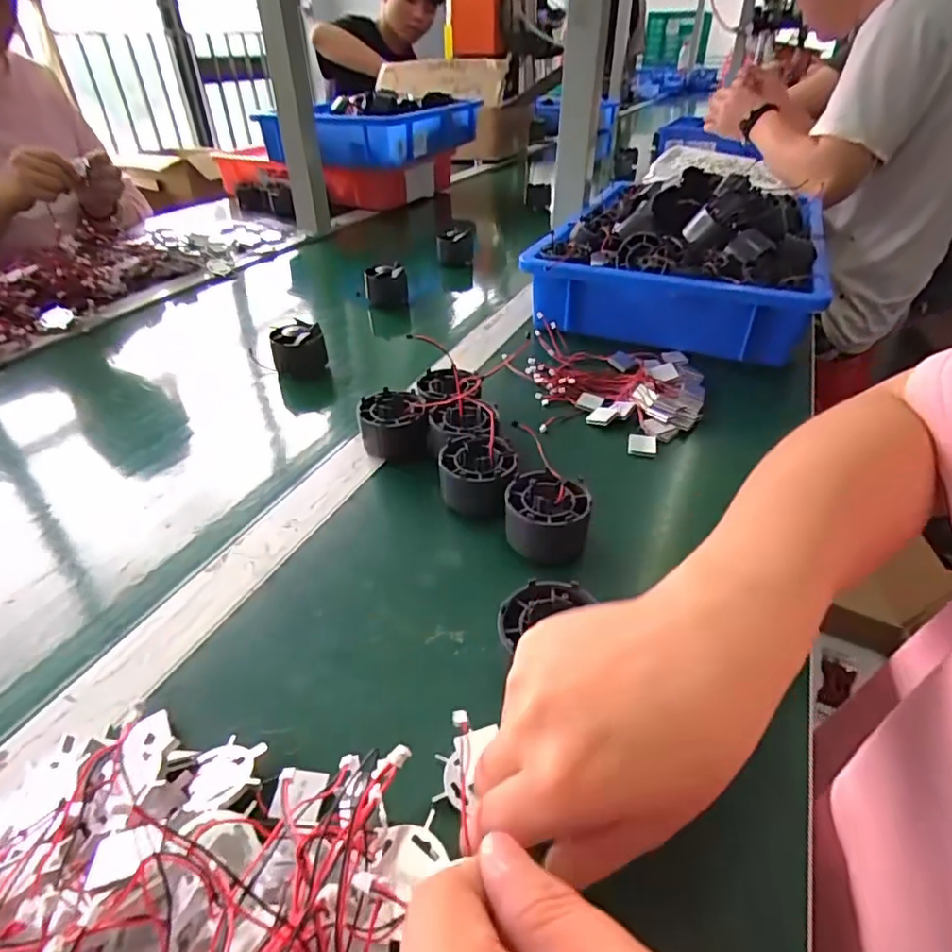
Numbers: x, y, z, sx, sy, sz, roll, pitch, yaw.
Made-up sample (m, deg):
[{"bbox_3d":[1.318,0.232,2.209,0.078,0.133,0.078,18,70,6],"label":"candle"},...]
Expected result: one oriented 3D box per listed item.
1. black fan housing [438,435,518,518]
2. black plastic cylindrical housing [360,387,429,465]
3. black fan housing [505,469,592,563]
[{"bbox_3d":[0.001,0.000,0.394,0.049,0.039,0.049,0,37,0],"label":"black fan housing"},{"bbox_3d":[-0.063,-0.037,0.446,0.051,0.040,0.050,0,37,0],"label":"black plastic cylindrical housing"},{"bbox_3d":[0.043,0.027,0.359,0.051,0.034,0.055,5,38,8],"label":"black fan housing"}]

